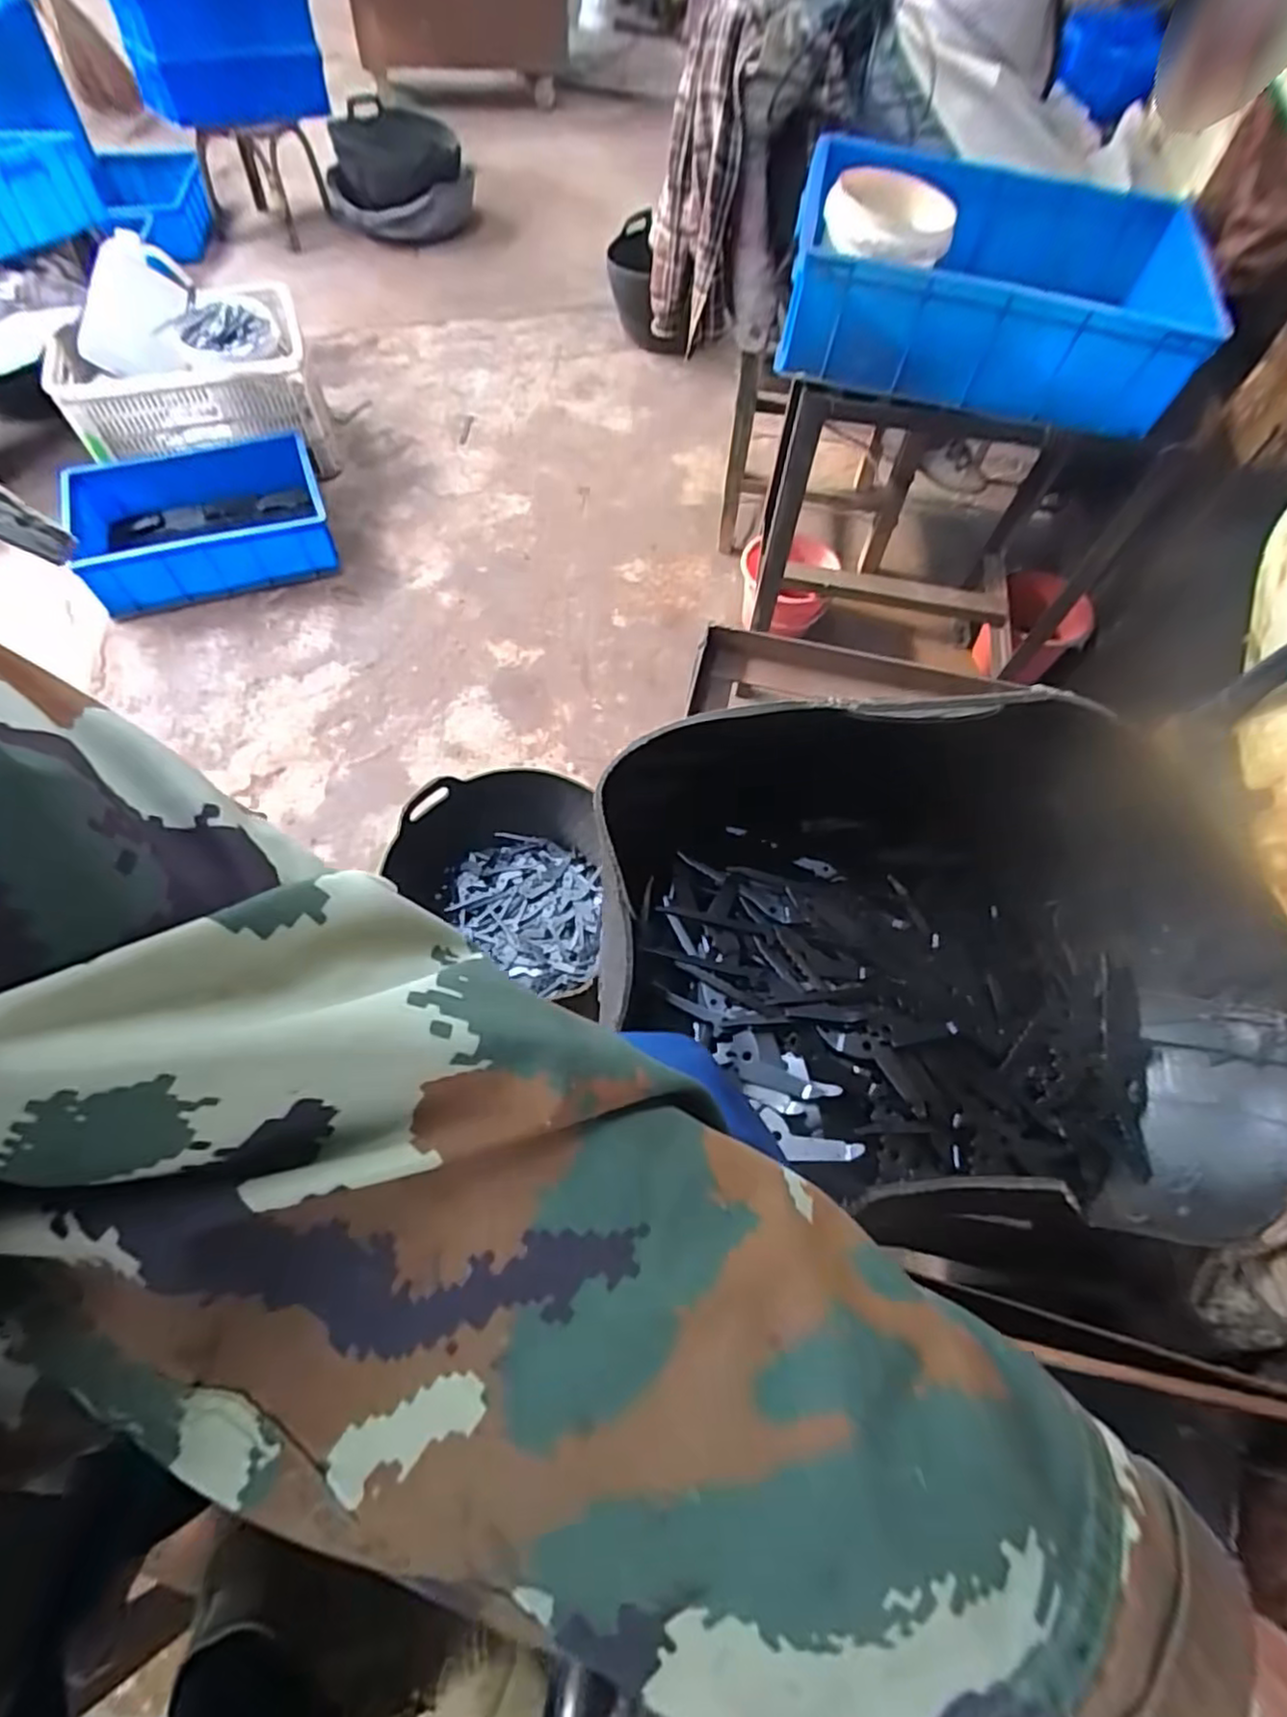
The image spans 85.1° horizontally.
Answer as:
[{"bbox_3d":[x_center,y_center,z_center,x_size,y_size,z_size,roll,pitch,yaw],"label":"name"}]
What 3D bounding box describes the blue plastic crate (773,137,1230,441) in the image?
[{"bbox_3d":[0.447,-0.749,0.925,0.495,0.154,0.344,11,61,4],"label":"blue plastic crate"}]

